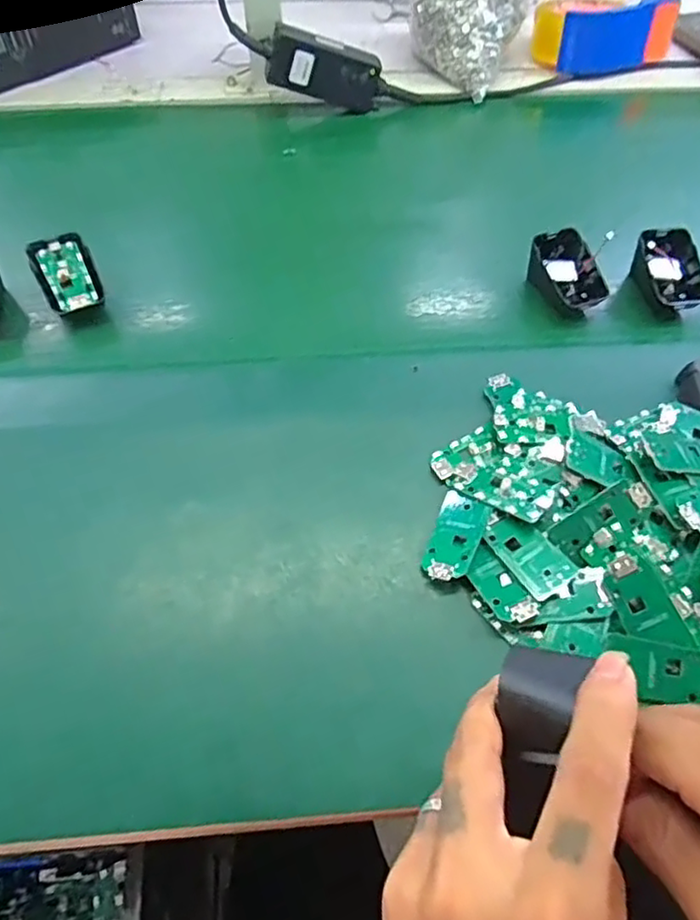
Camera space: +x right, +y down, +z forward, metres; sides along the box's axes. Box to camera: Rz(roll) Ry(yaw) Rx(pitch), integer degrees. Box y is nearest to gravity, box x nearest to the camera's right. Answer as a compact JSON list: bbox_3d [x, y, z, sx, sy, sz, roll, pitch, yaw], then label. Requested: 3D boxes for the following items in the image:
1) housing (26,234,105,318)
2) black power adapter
[{"bbox_3d":[-0.222,-0.140,0.502,0.043,0.045,0.064,-22,59,-15],"label":"housing"},{"bbox_3d":[-0.025,-0.403,0.658,0.118,0.058,0.031,8,53,-19],"label":"black power adapter"}]

